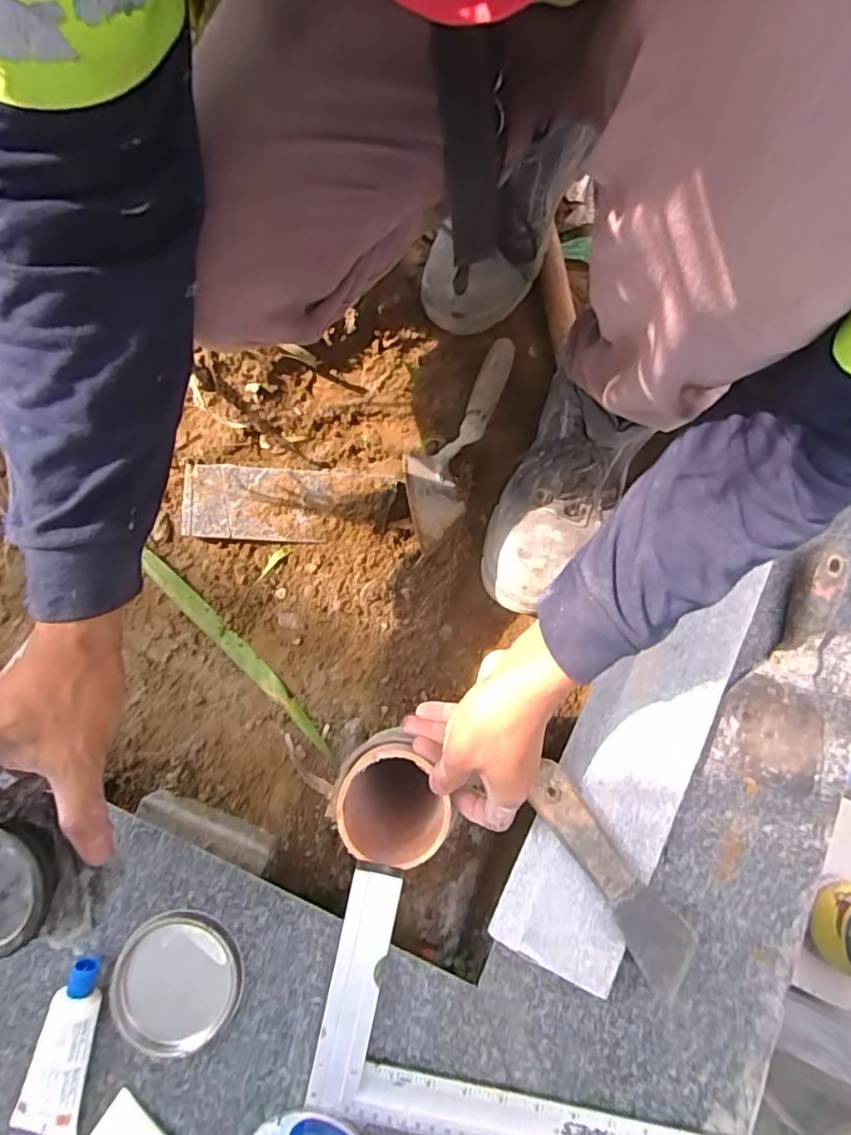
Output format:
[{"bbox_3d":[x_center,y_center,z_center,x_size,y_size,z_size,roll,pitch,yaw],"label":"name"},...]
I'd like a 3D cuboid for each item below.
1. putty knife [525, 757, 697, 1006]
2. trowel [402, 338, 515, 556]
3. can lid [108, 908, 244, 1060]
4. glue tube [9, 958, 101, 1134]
[{"bbox_3d":[0.131,0.217,0.407,0.040,0.011,0.164,-36,85,-14],"label":"putty knife"},{"bbox_3d":[0.026,-0.132,0.563,0.066,0.062,0.247,18,78,2],"label":"trowel"},{"bbox_3d":[-0.175,0.289,0.403,0.087,0.013,0.080,2,68,-4],"label":"can lid"},{"bbox_3d":[-0.245,0.324,0.393,0.037,0.025,0.104,5,79,0],"label":"glue tube"}]

